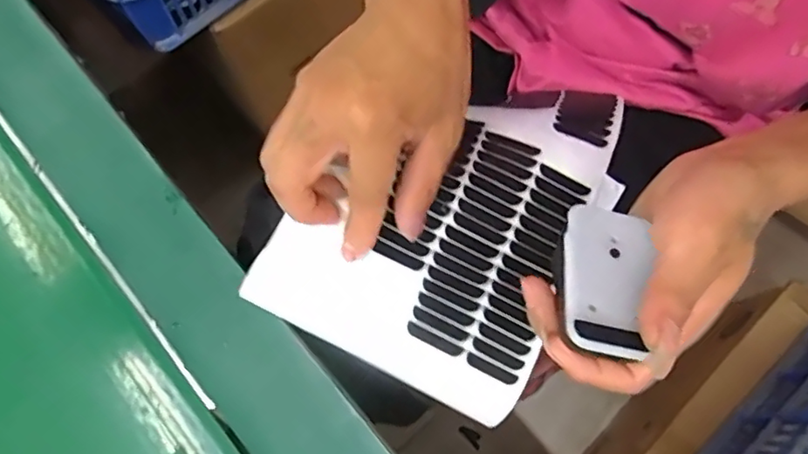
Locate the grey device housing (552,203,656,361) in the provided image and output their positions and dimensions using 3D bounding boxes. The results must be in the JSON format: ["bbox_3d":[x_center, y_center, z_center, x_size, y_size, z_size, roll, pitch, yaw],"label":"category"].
[{"bbox_3d":[0.088,0.021,0.257,0.040,0.011,0.066,12,73,3],"label":"grey device housing"}]

